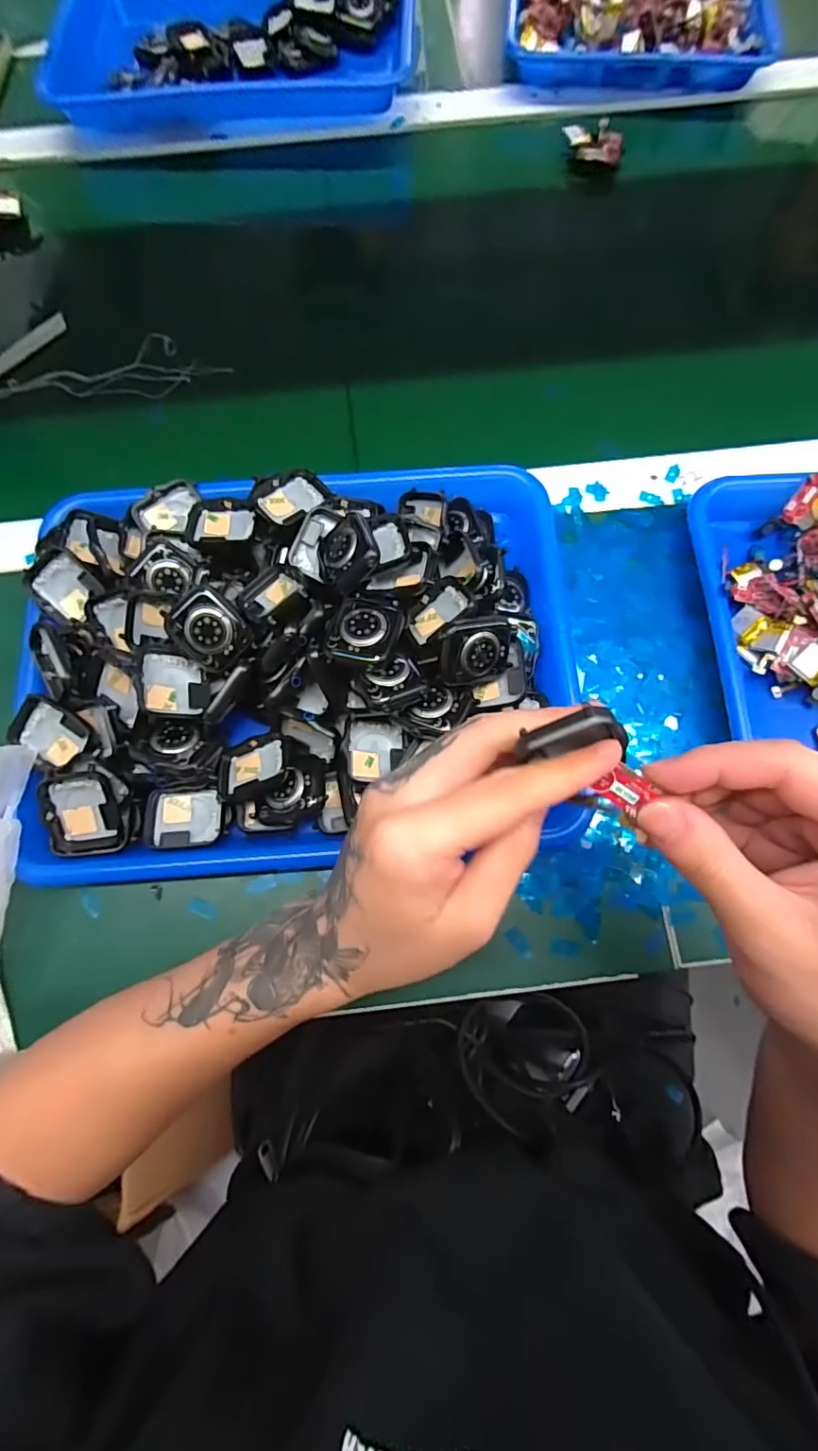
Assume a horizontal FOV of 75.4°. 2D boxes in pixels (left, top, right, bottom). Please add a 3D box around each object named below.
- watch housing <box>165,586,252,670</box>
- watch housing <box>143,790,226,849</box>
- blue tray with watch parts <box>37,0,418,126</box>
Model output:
[{"bbox_3d":[-0.112,-0.052,0.296,0.036,0.007,0.042,-40,104,-2],"label":"watch housing"},{"bbox_3d":[-0.128,0.053,0.305,0.045,0.009,0.033,-1,75,1],"label":"watch housing"},{"bbox_3d":[-0.163,-0.675,0.513,0.329,0.047,0.245,-6,75,0],"label":"blue tray with watch parts"}]

